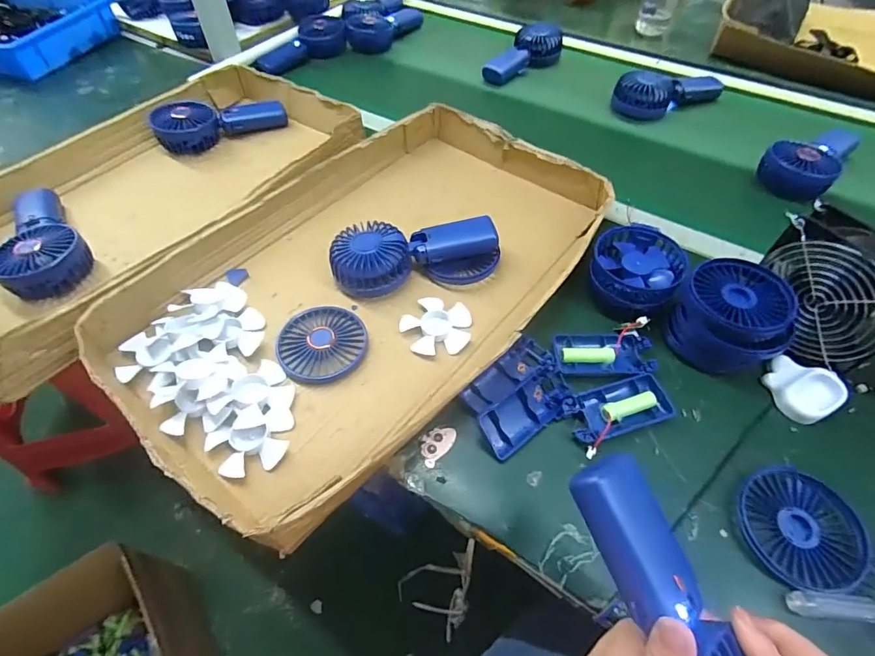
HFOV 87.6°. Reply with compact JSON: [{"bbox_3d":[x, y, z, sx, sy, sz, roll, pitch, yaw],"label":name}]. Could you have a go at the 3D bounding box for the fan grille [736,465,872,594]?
[{"bbox_3d":[0.275,0.152,0.349,0.085,0.013,0.085,-9,55,-4],"label":"fan grille"}]

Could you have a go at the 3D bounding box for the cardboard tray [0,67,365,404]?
[{"bbox_3d":[-0.357,-0.170,0.575,0.310,0.080,0.523,30,61,21],"label":"cardboard tray"}]

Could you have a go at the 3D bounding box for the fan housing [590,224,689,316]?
[{"bbox_3d":[0.205,-0.058,0.477,0.089,0.043,0.092,-1,55,1],"label":"fan housing"}]

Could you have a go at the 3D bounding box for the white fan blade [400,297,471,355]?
[{"bbox_3d":[-0.001,-0.004,0.467,0.070,0.009,0.069,-12,55,-6],"label":"white fan blade"}]

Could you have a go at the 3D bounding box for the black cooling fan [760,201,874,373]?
[{"bbox_3d":[0.358,-0.031,0.417,0.060,0.115,0.121,-26,58,-16],"label":"black cooling fan"}]

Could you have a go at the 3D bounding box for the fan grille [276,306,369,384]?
[{"bbox_3d":[-0.114,0.014,0.452,0.084,0.013,0.084,-1,55,1],"label":"fan grille"}]

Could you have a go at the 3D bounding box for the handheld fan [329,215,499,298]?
[{"bbox_3d":[-0.024,-0.082,0.501,0.178,0.041,0.074,-9,55,-5],"label":"handheld fan"}]

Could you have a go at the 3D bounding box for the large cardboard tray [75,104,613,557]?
[{"bbox_3d":[-0.060,-0.067,0.485,0.316,0.054,0.513,33,62,22],"label":"large cardboard tray"}]

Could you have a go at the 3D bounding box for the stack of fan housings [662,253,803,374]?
[{"bbox_3d":[0.276,-0.008,0.432,0.093,0.066,0.097,-34,61,-20],"label":"stack of fan housings"}]

